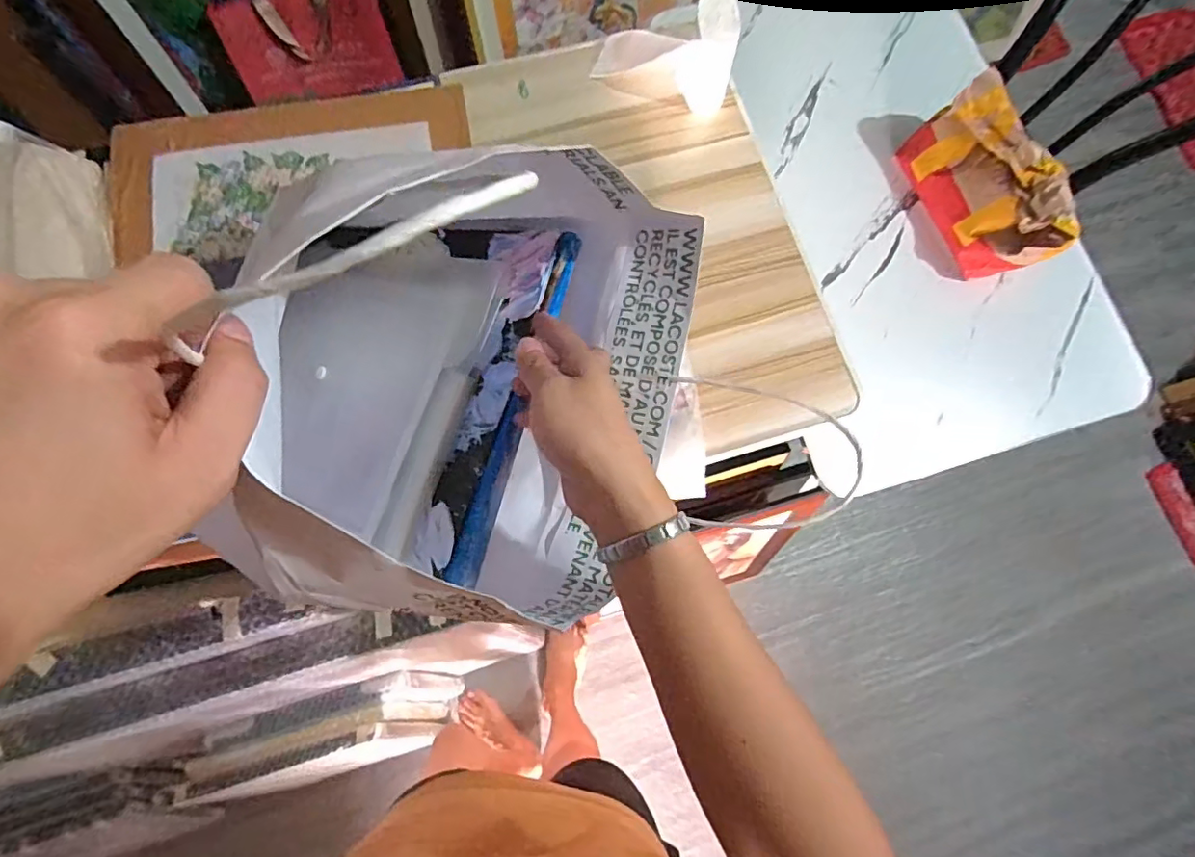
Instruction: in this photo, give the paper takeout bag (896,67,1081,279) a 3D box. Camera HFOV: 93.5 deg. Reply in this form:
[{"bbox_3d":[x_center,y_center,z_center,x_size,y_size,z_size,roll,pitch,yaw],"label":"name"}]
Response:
[{"bbox_3d":[0.508,-0.321,0.746,0.078,0.133,0.248,-21,78,-4],"label":"paper takeout bag"}]

